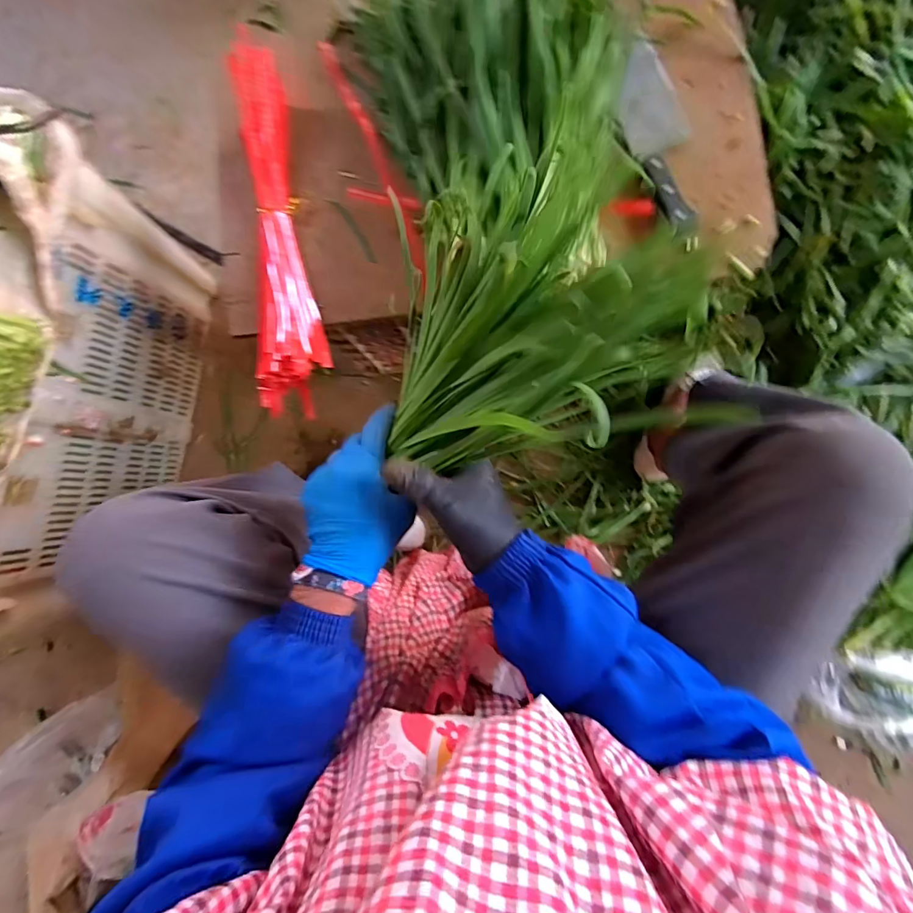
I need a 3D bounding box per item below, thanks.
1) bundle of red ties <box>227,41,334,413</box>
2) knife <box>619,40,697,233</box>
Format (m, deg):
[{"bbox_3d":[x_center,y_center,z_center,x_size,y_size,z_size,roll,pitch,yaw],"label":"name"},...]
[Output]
[{"bbox_3d":[-0.190,-0.243,0.499,0.074,0.063,0.380,-3,87,5],"label":"bundle of red ties"},{"bbox_3d":[0.219,-0.344,0.482,0.058,0.021,0.213,-16,86,4],"label":"knife"}]

